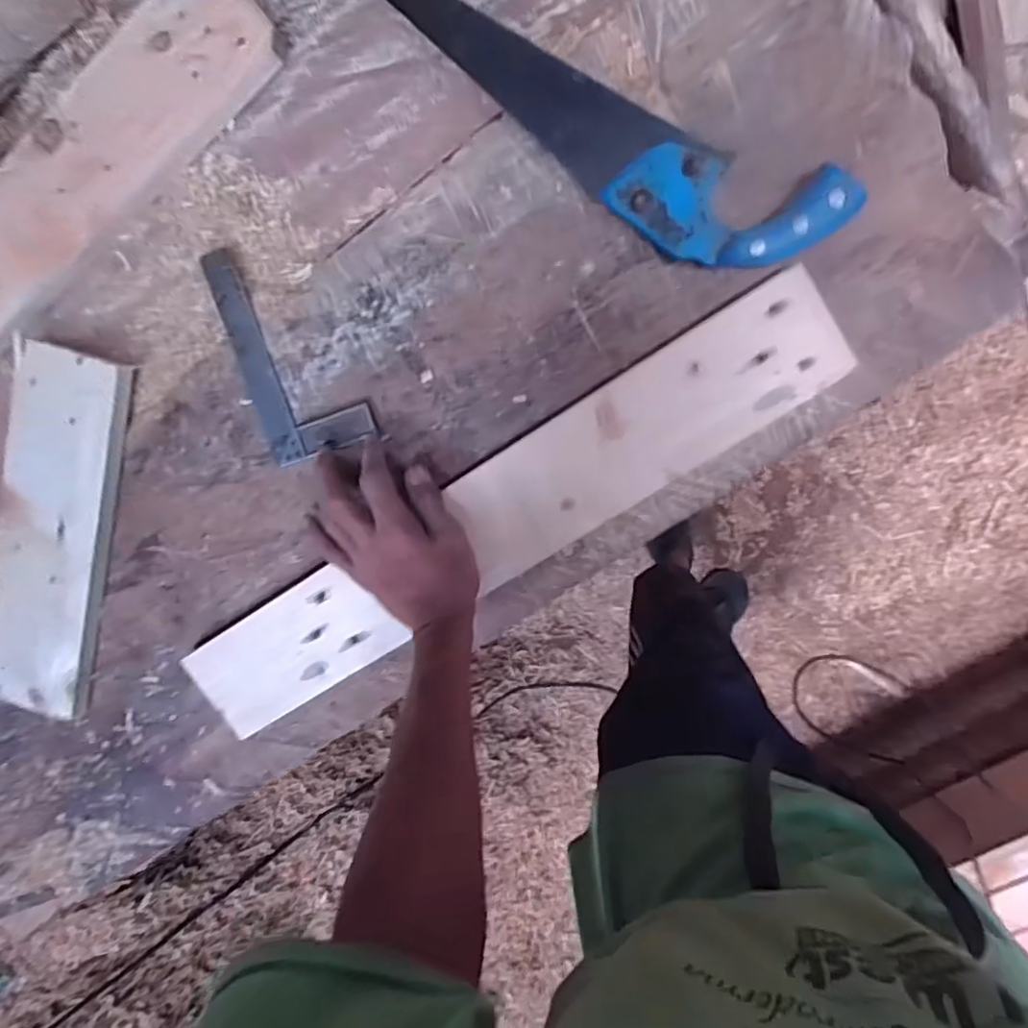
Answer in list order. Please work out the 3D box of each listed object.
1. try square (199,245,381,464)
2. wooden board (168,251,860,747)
[{"bbox_3d":[-0.197,-0.144,0.523,0.102,0.015,0.188,-17,93,9],"label":"try square"},{"bbox_3d":[-0.019,0.011,0.515,0.617,0.029,0.094,-32,91,10],"label":"wooden board"}]

